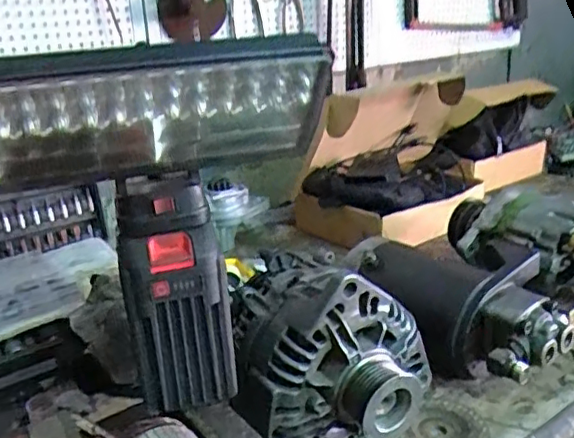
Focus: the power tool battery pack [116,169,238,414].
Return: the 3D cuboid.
[{"bbox_3d":[-0.083,0.057,0.462,0.075,0.167,0.055,-7,20,-10],"label":"power tool battery pack"}]

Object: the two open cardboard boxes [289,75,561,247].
[{"bbox_3d":[0.287,-0.151,1.137,0.212,0.221,0.617,15,27,40],"label":"two open cardboard boxes"}]

